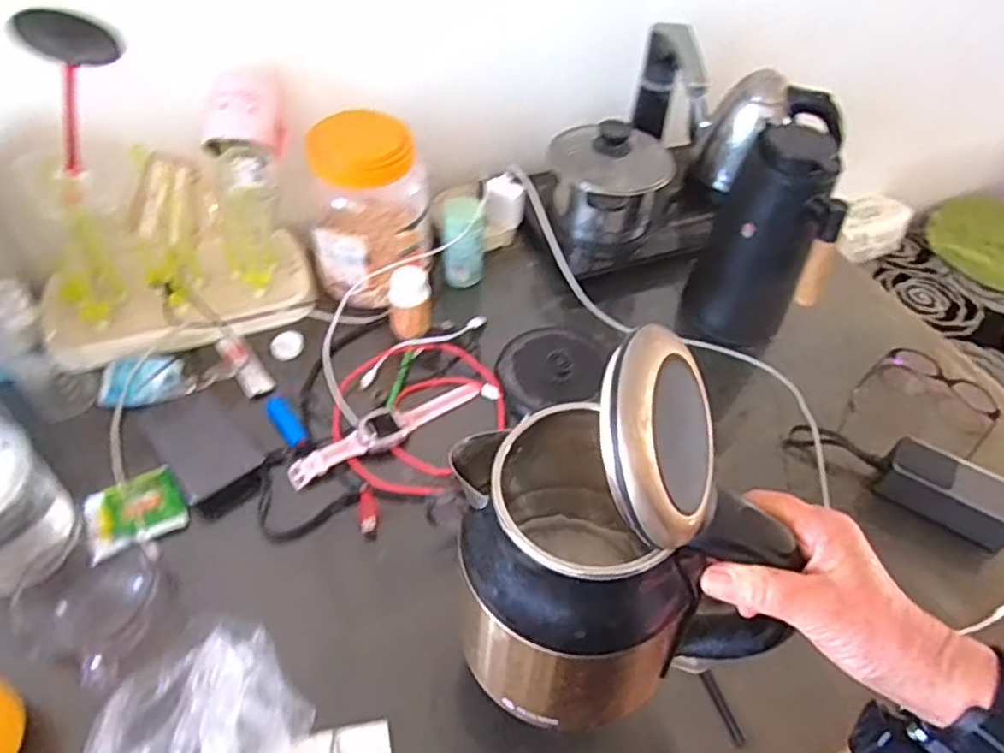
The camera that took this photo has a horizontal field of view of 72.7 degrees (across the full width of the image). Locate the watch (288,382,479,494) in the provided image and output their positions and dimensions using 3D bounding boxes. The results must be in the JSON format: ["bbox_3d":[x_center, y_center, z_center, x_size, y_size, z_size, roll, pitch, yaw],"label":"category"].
[{"bbox_3d":[-0.125,0.055,0.758,0.231,0.024,0.042,-28,57,-26],"label":"watch"}]

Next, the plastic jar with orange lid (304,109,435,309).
[{"bbox_3d":[-0.158,-0.212,0.843,0.155,0.209,0.132,-7,50,-11],"label":"plastic jar with orange lid"}]

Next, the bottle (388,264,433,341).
[{"bbox_3d":[-0.112,-0.093,0.836,0.049,0.081,0.049,-3,50,-7],"label":"bottle"}]

